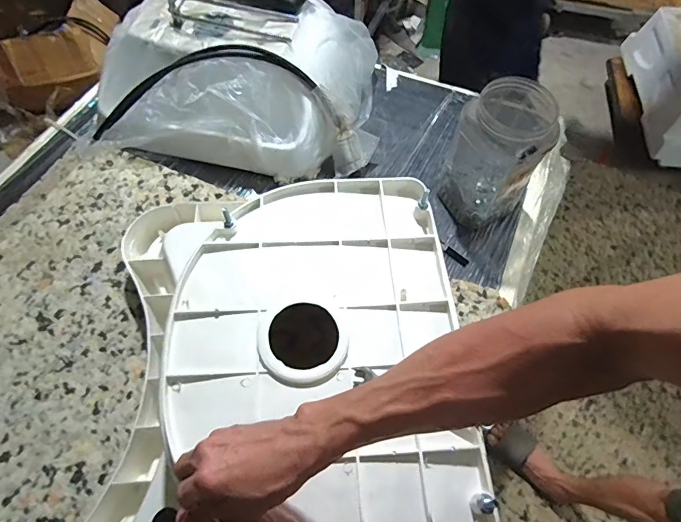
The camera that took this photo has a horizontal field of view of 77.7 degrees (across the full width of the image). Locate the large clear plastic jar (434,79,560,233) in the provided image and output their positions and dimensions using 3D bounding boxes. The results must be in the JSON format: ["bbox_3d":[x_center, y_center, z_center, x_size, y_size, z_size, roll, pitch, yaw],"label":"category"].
[{"bbox_3d":[0.316,-0.216,0.862,0.160,0.261,0.179,29,65,14],"label":"large clear plastic jar"}]

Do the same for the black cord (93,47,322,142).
[{"bbox_3d":[-0.332,-0.381,0.932,0.545,0.111,0.064,-9,61,11],"label":"black cord"}]

